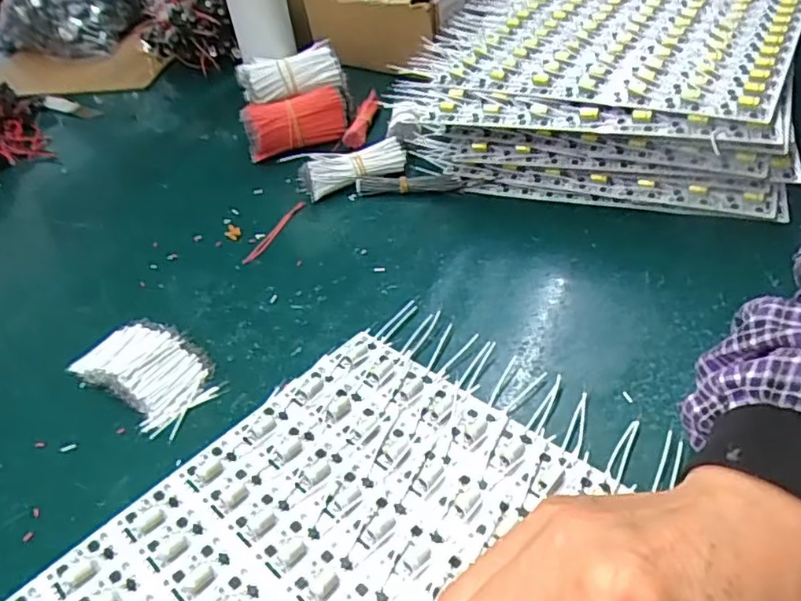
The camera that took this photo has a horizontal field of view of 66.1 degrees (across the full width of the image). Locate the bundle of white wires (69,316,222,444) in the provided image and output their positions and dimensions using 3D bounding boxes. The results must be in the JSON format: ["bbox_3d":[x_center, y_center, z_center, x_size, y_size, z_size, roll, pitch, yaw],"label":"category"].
[{"bbox_3d":[-0.155,0.040,0.376,0.097,0.015,0.055,23,48,32],"label":"bundle of white wires"}]

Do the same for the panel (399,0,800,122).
[{"bbox_3d":[0.175,-0.239,0.534,0.293,0.024,0.286,16,45,24],"label":"panel"}]

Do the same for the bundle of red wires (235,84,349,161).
[{"bbox_3d":[-0.097,-0.165,0.578,0.094,0.048,0.029,-16,40,-10],"label":"bundle of red wires"}]

